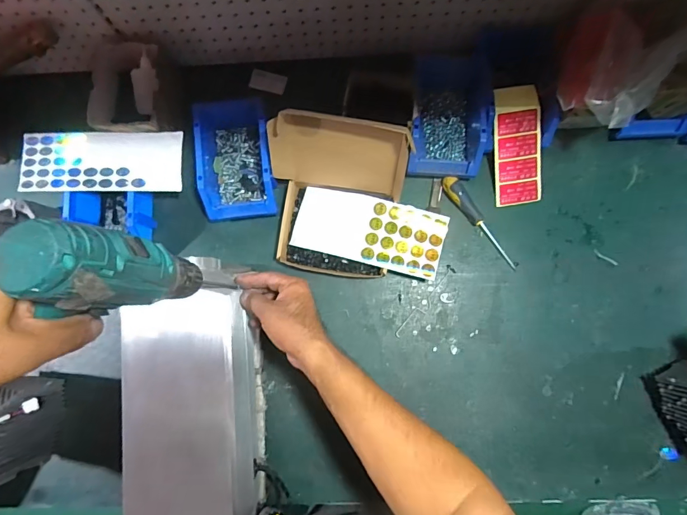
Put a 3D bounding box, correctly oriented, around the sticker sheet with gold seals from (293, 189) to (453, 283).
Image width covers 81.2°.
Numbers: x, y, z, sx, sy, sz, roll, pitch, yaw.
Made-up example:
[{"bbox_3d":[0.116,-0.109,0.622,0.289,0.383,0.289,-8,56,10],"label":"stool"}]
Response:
[{"bbox_3d":[0.039,-0.044,0.645,0.238,0.017,0.106,15,87,11],"label":"sticker sheet with gold seals"}]

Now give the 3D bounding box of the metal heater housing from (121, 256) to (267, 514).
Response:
[{"bbox_3d":[-0.185,0.194,0.523,0.126,0.154,0.361,-3,84,1],"label":"metal heater housing"}]

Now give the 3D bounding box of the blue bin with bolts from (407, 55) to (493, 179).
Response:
[{"bbox_3d":[0.177,-0.236,0.666,0.118,0.085,0.201,5,83,2],"label":"blue bin with bolts"}]

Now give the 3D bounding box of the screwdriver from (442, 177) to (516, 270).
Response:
[{"bbox_3d":[0.224,-0.057,0.666,0.029,0.020,0.183,-34,83,-3],"label":"screwdriver"}]

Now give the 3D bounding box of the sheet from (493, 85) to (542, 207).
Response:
[{"bbox_3d":[0.289,-0.180,0.657,0.080,0.010,0.184,-9,107,-1],"label":"sheet"}]

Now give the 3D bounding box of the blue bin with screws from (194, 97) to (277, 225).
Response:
[{"bbox_3d":[-0.176,-0.175,0.667,0.120,0.078,0.221,-6,82,1],"label":"blue bin with screws"}]

